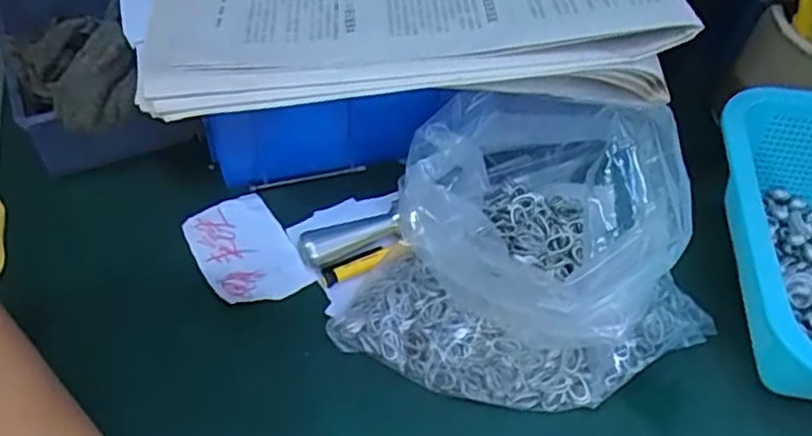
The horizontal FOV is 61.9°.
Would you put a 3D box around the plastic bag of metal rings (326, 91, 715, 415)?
[{"bbox_3d":[0.073,0.019,0.350,0.176,0.098,0.151,24,54,15],"label":"plastic bag of metal rings"}]

